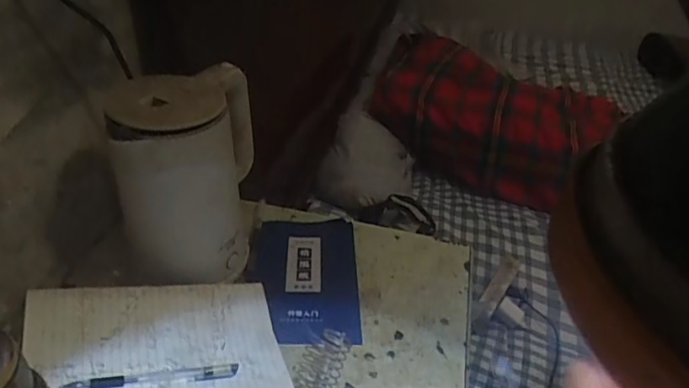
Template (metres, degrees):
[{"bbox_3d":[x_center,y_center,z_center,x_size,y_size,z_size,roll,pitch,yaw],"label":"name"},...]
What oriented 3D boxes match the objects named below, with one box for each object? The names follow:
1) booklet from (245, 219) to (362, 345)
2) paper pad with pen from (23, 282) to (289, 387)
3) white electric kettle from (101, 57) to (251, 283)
[{"bbox_3d":[-0.053,0.102,0.683,0.139,0.014,0.204,5,37,-6],"label":"booklet"},{"bbox_3d":[-0.184,0.160,0.539,0.239,0.012,0.168,3,40,-28],"label":"paper pad with pen"},{"bbox_3d":[-0.183,-0.015,0.624,0.135,0.227,0.135,-3,39,-11],"label":"white electric kettle"}]

